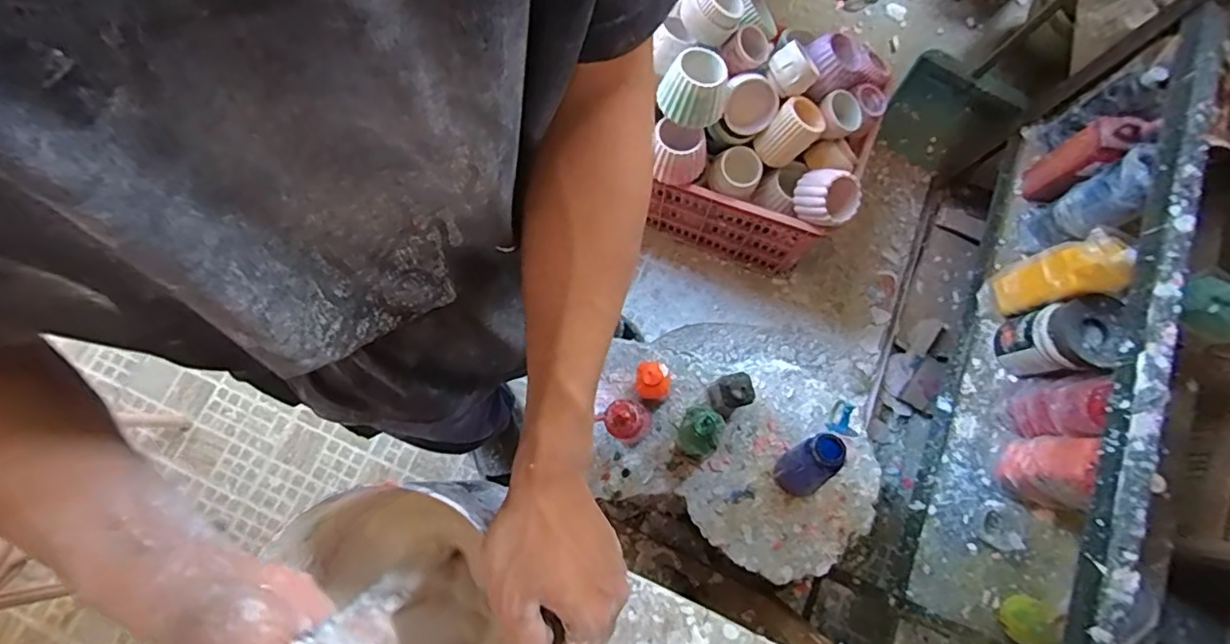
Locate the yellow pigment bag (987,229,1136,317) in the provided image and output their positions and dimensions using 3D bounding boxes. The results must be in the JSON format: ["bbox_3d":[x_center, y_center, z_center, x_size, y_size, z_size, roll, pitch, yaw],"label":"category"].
[{"bbox_3d":[0.724,-0.072,0.947,0.060,0.218,0.097,-11,77,-3],"label":"yellow pigment bag"}]

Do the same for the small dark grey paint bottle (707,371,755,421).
[{"bbox_3d":[0.184,0.114,0.906,0.052,0.138,0.056,-28,79,-7],"label":"small dark grey paint bottle"}]

